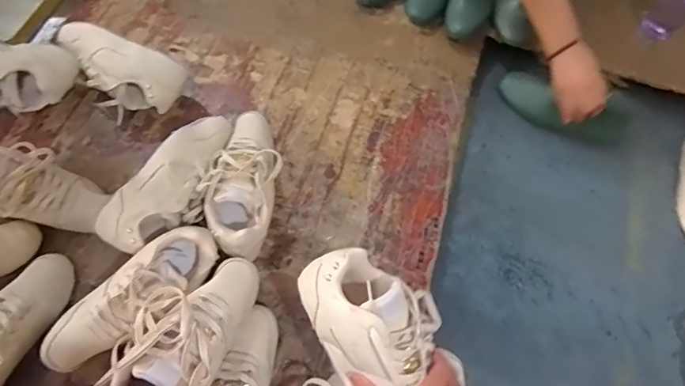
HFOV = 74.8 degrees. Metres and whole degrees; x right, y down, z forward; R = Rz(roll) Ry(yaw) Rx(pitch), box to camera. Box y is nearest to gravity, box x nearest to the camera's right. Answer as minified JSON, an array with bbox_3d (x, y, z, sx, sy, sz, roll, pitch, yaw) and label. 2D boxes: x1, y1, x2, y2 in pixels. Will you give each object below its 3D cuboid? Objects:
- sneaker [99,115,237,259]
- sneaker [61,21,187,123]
[{"bbox_3d":[-0.250,-0.014,0.694,0.092,0.104,0.257,31,68,10],"label":"sneaker"},{"bbox_3d":[-0.389,-0.199,0.764,0.241,0.103,0.099,26,68,9],"label":"sneaker"}]

